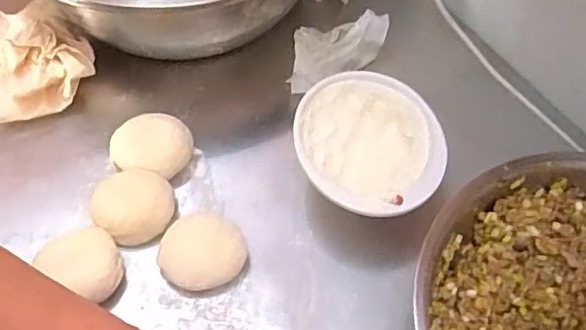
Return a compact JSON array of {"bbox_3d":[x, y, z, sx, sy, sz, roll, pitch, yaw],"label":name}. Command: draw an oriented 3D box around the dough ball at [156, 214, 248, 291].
[{"bbox_3d":[-0.073,0.070,0.474,0.066,0.027,0.057,8,58,5],"label":"dough ball"}]

